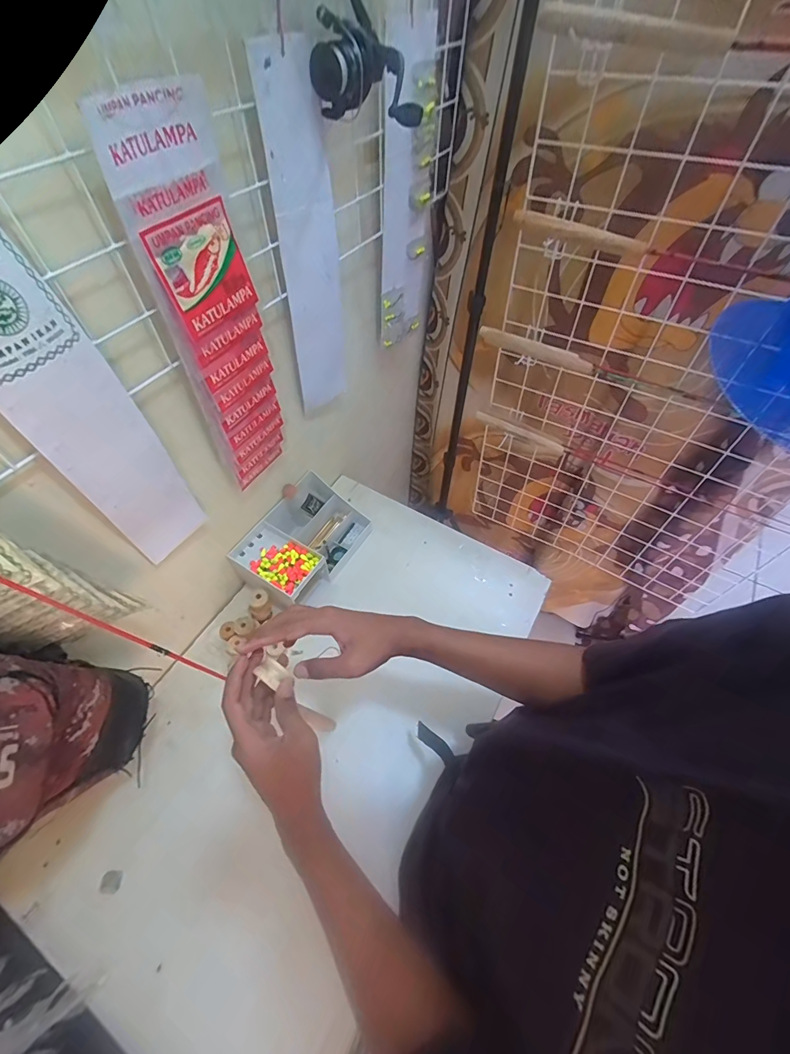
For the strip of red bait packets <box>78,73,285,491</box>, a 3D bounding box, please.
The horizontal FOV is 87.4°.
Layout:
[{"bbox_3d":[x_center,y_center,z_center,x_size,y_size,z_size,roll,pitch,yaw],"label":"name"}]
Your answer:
[{"bbox_3d":[-0.197,-0.216,0.486,0.033,0.410,0.115,21,59,13],"label":"strip of red bait packets"}]

